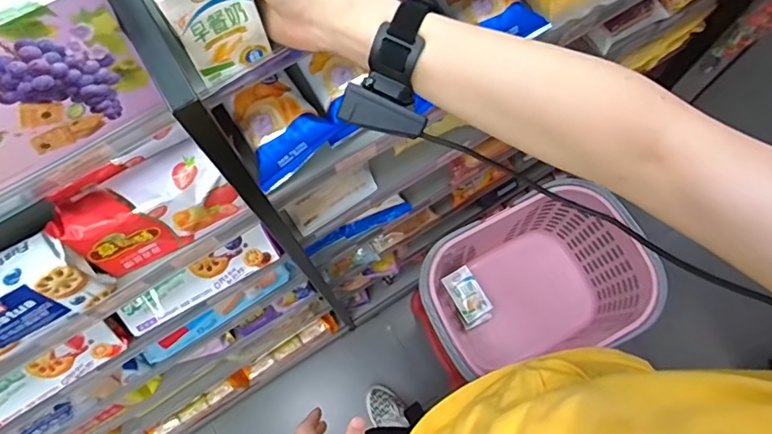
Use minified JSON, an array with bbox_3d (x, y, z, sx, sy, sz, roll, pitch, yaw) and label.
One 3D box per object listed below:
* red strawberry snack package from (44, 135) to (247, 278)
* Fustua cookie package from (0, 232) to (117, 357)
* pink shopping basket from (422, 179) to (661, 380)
[{"bbox_3d":[-0.245,-0.014,0.549,0.159,0.097,0.071,-28,74,-8],"label":"red strawberry snack package"},{"bbox_3d":[-0.373,0.082,0.519,0.152,0.084,0.063,-31,75,-9],"label":"Fustua cookie package"},{"bbox_3d":[0.281,0.143,1.079,0.410,0.253,0.306,-21,73,-6],"label":"pink shopping basket"}]

